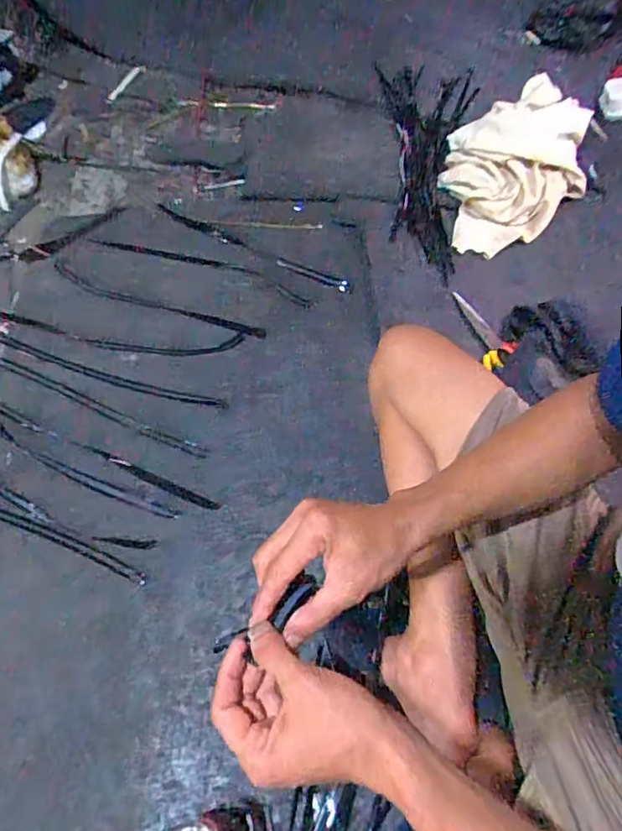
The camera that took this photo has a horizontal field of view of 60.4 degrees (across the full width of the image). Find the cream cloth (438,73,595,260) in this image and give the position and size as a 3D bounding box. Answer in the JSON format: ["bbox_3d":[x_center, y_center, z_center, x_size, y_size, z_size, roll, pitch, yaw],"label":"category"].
[{"bbox_3d":[0.364,-0.436,0.959,0.237,0.039,0.300,8,92,7],"label":"cream cloth"}]

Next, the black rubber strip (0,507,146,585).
[{"bbox_3d":[-0.457,0.155,0.793,0.475,0.014,0.032,14,60,14],"label":"black rubber strip"}]

